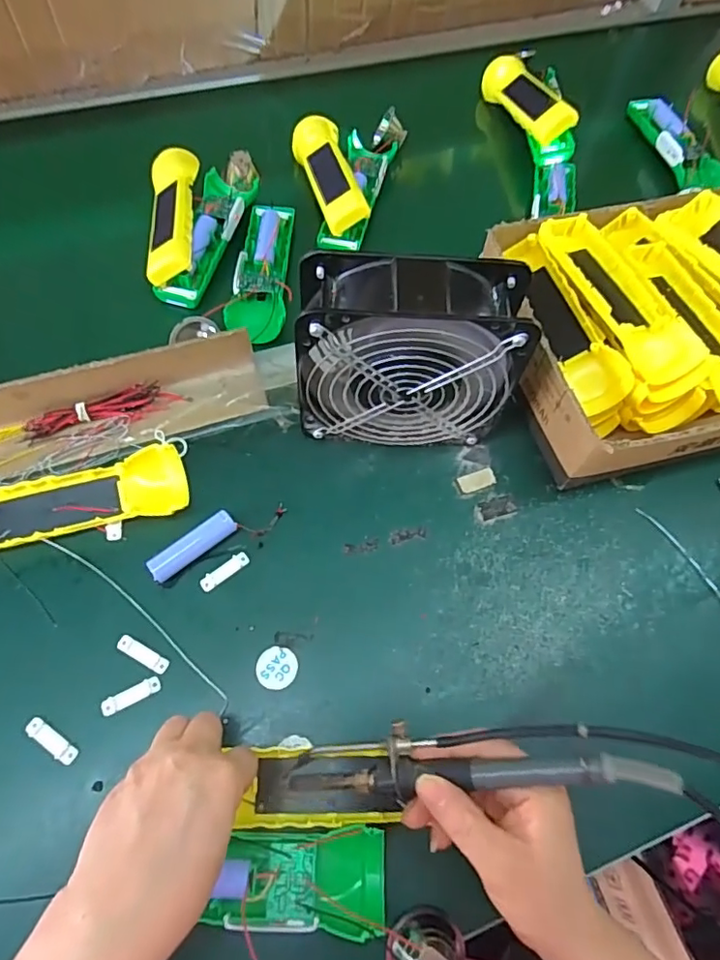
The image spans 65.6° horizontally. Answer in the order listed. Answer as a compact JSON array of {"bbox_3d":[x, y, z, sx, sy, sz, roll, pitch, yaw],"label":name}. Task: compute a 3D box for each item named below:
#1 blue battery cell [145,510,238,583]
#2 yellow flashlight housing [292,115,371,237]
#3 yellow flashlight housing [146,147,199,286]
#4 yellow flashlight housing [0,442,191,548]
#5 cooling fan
[{"bbox_3d":[-0.120,0.047,0.402,0.067,0.014,0.018,-37,71,-19],"label":"blue battery cell"},{"bbox_3d":[-0.032,-0.316,0.570,0.043,0.030,0.161,-14,65,-10],"label":"yellow flashlight housing"},{"bbox_3d":[-0.178,-0.253,0.533,0.045,0.033,0.163,-6,64,-6],"label":"yellow flashlight housing"},{"bbox_3d":[-0.210,0.016,0.402,0.163,0.029,0.047,-13,65,-9],"label":"yellow flashlight housing"},{"bbox_3d":[0.032,-0.085,0.402,0.149,0.148,0.066,2,65,-3],"label":"cooling fan"}]

